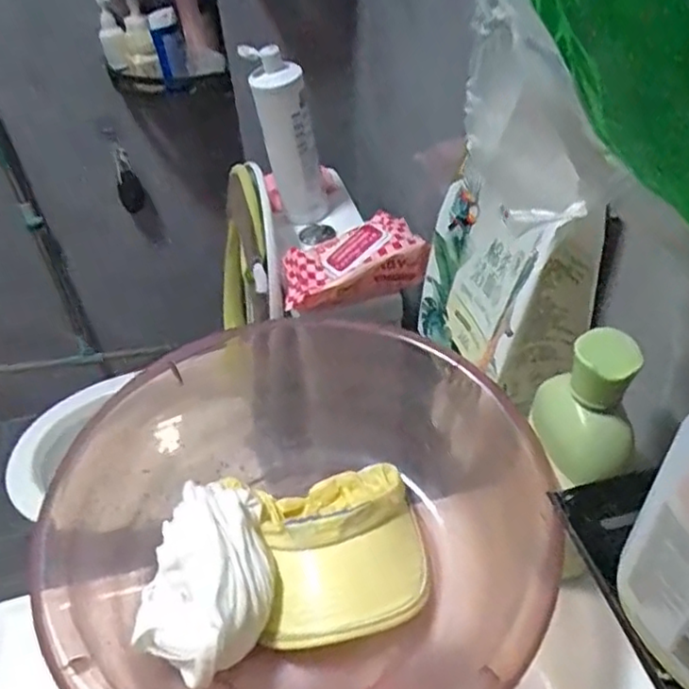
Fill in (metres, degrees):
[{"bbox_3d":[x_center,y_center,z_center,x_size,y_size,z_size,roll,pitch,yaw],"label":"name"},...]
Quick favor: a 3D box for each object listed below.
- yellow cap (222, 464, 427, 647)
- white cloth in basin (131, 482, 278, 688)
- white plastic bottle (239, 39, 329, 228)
[{"bbox_3d":[-0.012,0.161,0.510,0.145,0.051,0.140,-8,43,-4],"label":"yellow cap"},{"bbox_3d":[-0.096,0.163,0.474,0.089,0.068,0.145,4,44,9],"label":"white cloth in basin"},{"bbox_3d":[-0.081,-0.291,0.951,0.094,0.259,0.077,-6,43,-1],"label":"white plastic bottle"}]

